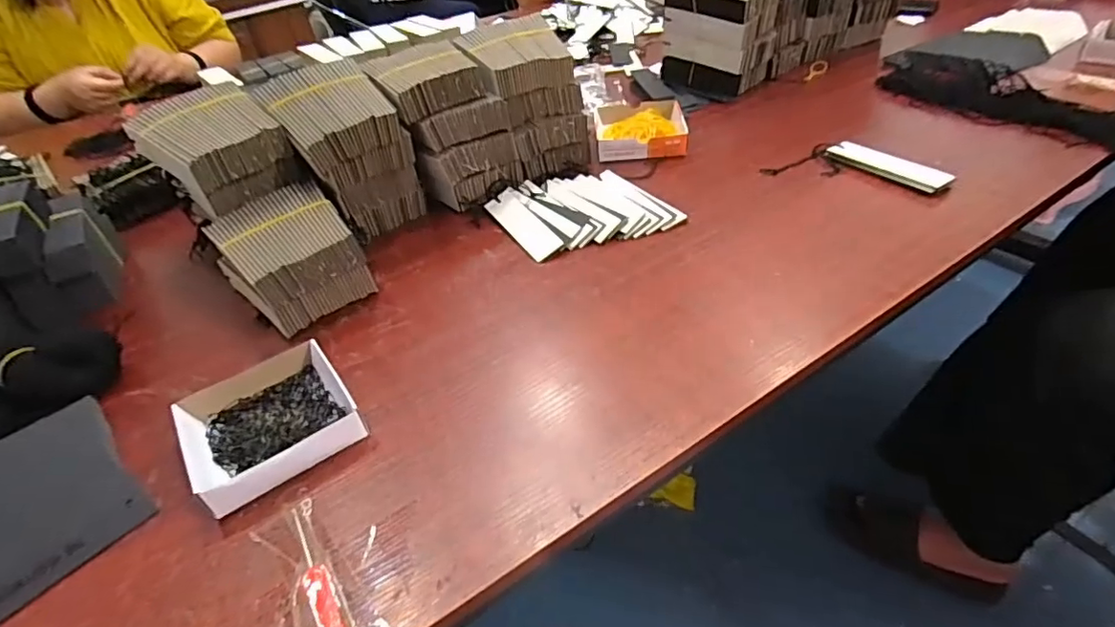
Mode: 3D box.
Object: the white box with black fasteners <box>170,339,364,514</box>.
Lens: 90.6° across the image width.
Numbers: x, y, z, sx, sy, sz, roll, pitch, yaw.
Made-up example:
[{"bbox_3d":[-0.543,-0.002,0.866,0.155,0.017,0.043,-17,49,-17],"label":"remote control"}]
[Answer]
[{"bbox_3d":[-0.206,0.072,0.394,0.102,0.026,0.111,-29,46,-24],"label":"white box with black fasteners"}]

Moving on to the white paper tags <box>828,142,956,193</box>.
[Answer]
[{"bbox_3d":[0.355,-0.160,0.598,0.040,0.013,0.124,-26,45,-21],"label":"white paper tags"}]

